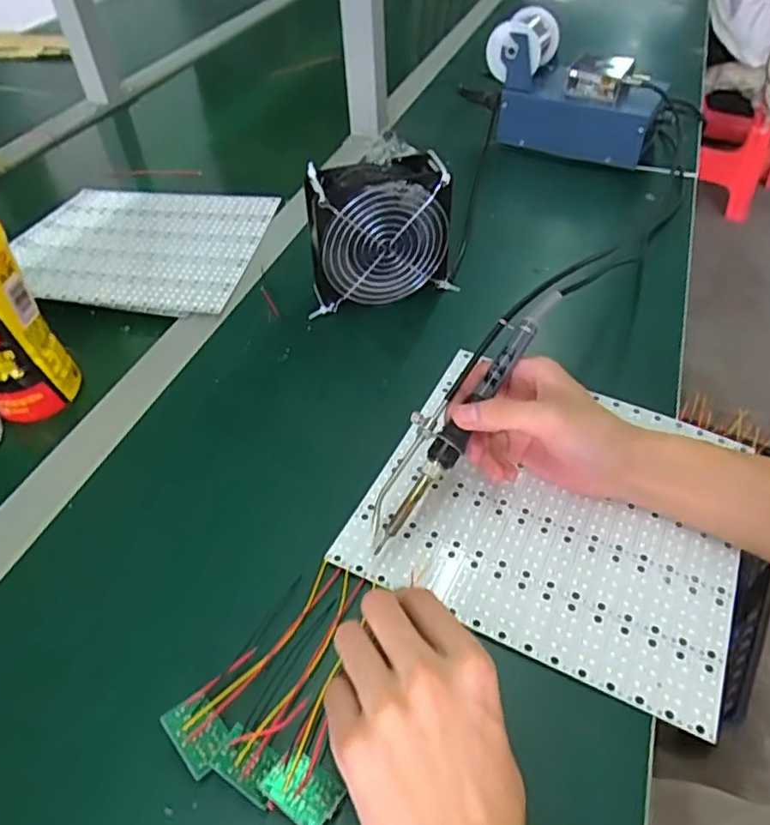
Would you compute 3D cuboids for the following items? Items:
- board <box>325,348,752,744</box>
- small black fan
[{"bbox_3d":[0.119,0.061,0.436,0.234,0.012,0.224,19,50,19],"label":"board"},{"bbox_3d":[-0.003,-0.156,0.559,0.128,0.123,0.052,-9,47,-7],"label":"small black fan"}]

